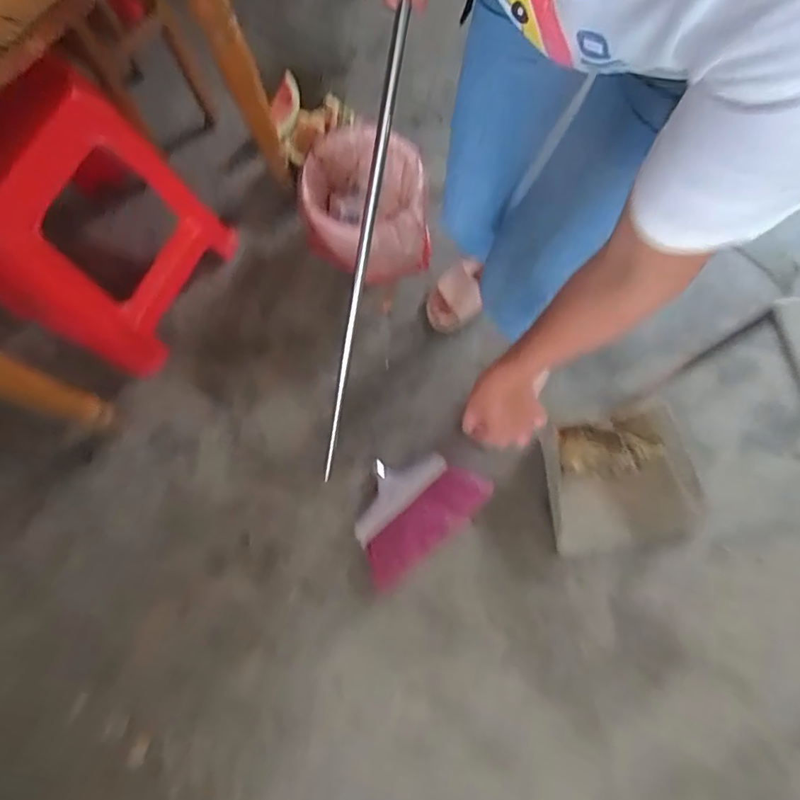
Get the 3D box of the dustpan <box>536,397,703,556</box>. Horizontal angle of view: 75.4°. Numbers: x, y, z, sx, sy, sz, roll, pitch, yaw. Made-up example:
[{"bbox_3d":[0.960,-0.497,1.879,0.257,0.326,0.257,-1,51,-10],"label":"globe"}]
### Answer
[{"bbox_3d":[0.448,0.159,1.062,0.310,0.047,0.272,-9,77,-1],"label":"dustpan"}]

